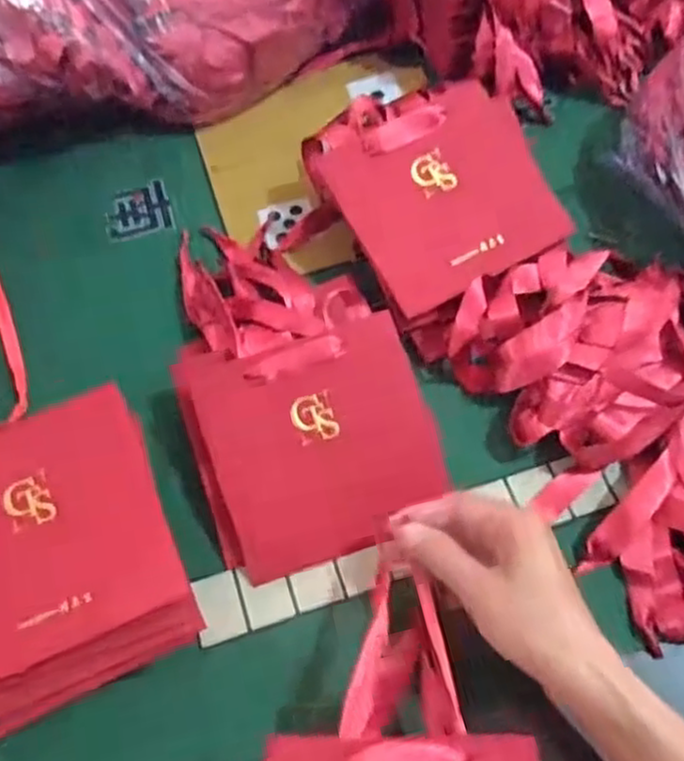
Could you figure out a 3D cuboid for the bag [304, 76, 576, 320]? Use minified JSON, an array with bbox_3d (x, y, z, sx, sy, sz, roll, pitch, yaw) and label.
[{"bbox_3d":[0.072,-0.146,0.529,0.148,0.017,0.164,-28,80,-7],"label":"bag"}]

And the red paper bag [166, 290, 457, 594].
[{"bbox_3d":[-0.011,0.039,0.461,0.140,0.008,0.138,-18,90,-6],"label":"red paper bag"}]

